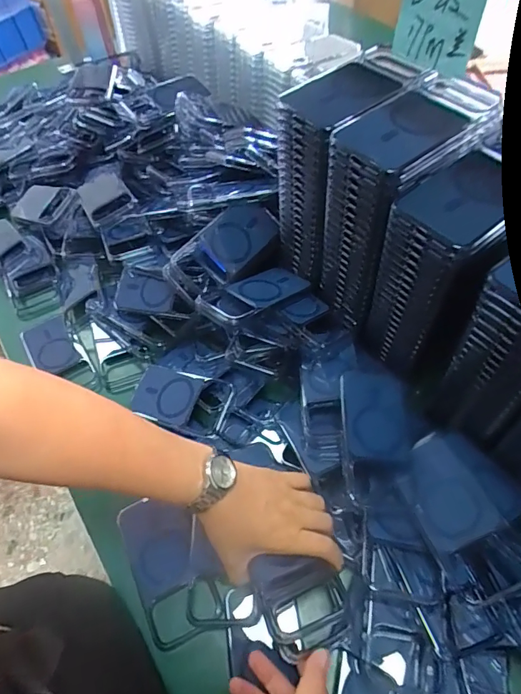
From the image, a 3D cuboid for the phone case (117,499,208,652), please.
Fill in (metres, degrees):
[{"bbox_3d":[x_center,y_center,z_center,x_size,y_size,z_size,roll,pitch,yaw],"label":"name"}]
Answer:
[{"bbox_3d":[-0.101,0.237,0.481,0.076,0.008,0.149,-25,58,-12],"label":"phone case"}]

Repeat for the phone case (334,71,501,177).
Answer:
[{"bbox_3d":[0.143,-0.211,0.405,0.163,0.011,0.076,-36,61,-19],"label":"phone case"}]

